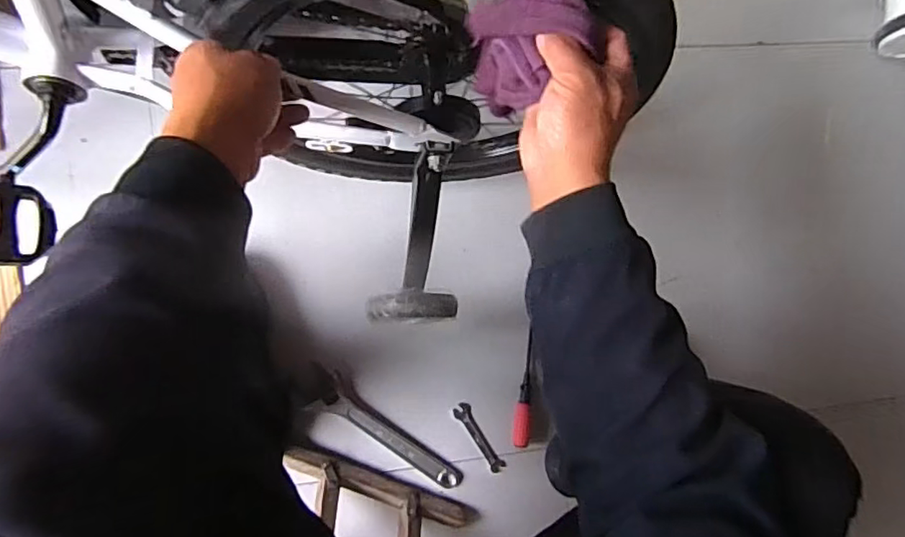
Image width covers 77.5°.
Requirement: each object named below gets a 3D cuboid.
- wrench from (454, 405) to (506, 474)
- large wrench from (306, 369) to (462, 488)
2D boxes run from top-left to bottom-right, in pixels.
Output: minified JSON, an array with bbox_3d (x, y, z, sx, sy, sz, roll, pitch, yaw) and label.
[{"bbox_3d":[0.042,0.255,0.847,0.025,0.004,0.119,-34,97,-7],"label":"wrench"},{"bbox_3d":[-0.089,0.247,0.818,0.247,0.011,0.061,39,85,-8],"label":"large wrench"}]

